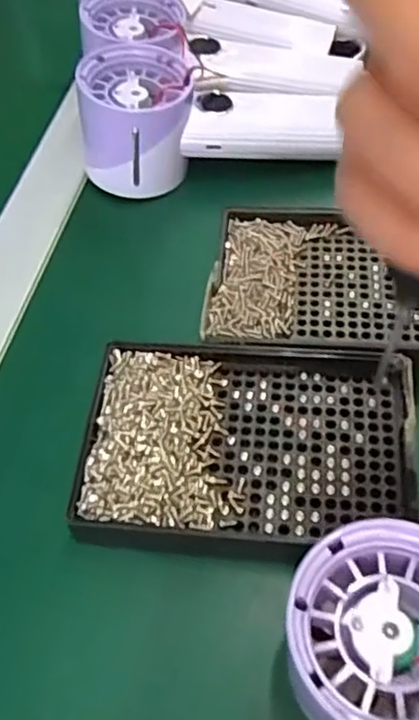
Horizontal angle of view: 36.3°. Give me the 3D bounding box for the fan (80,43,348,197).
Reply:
[{"bbox_3d":[-0.006,-0.138,0.368,0.143,0.054,0.064,1,57,5],"label":"fan"}]

